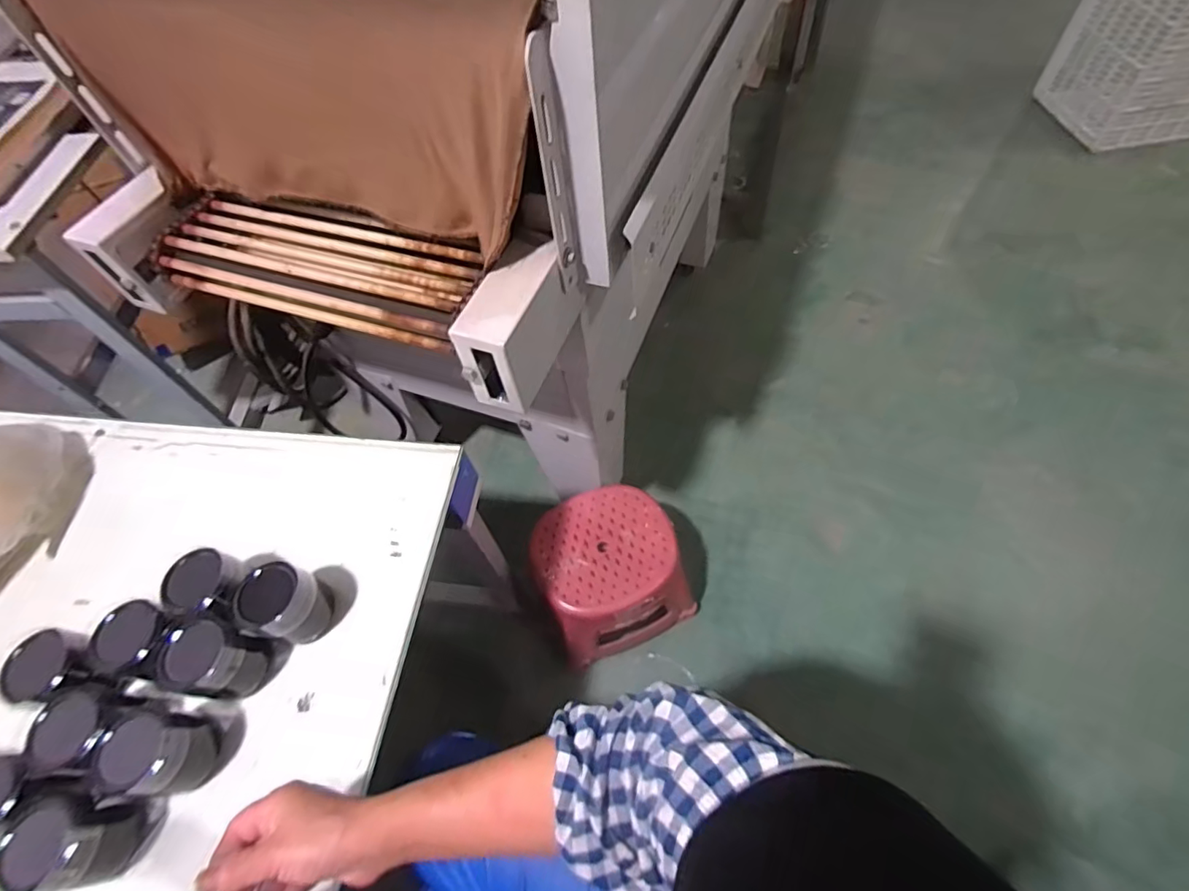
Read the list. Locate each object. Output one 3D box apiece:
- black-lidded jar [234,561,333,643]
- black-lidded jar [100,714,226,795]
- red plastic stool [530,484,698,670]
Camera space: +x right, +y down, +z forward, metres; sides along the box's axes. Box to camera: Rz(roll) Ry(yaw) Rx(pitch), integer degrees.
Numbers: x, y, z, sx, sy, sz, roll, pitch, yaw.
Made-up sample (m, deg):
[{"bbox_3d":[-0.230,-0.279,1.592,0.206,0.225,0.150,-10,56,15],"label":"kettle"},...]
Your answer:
[{"bbox_3d":[-0.304,0.154,0.542,0.058,0.083,0.062,-2,59,3],"label":"black-lidded jar"},{"bbox_3d":[-0.379,0.272,0.487,0.065,0.078,0.057,-2,59,4],"label":"black-lidded jar"},{"bbox_3d":[0.023,0.241,1.038,0.262,0.227,0.237,-24,60,-10],"label":"red plastic stool"}]

